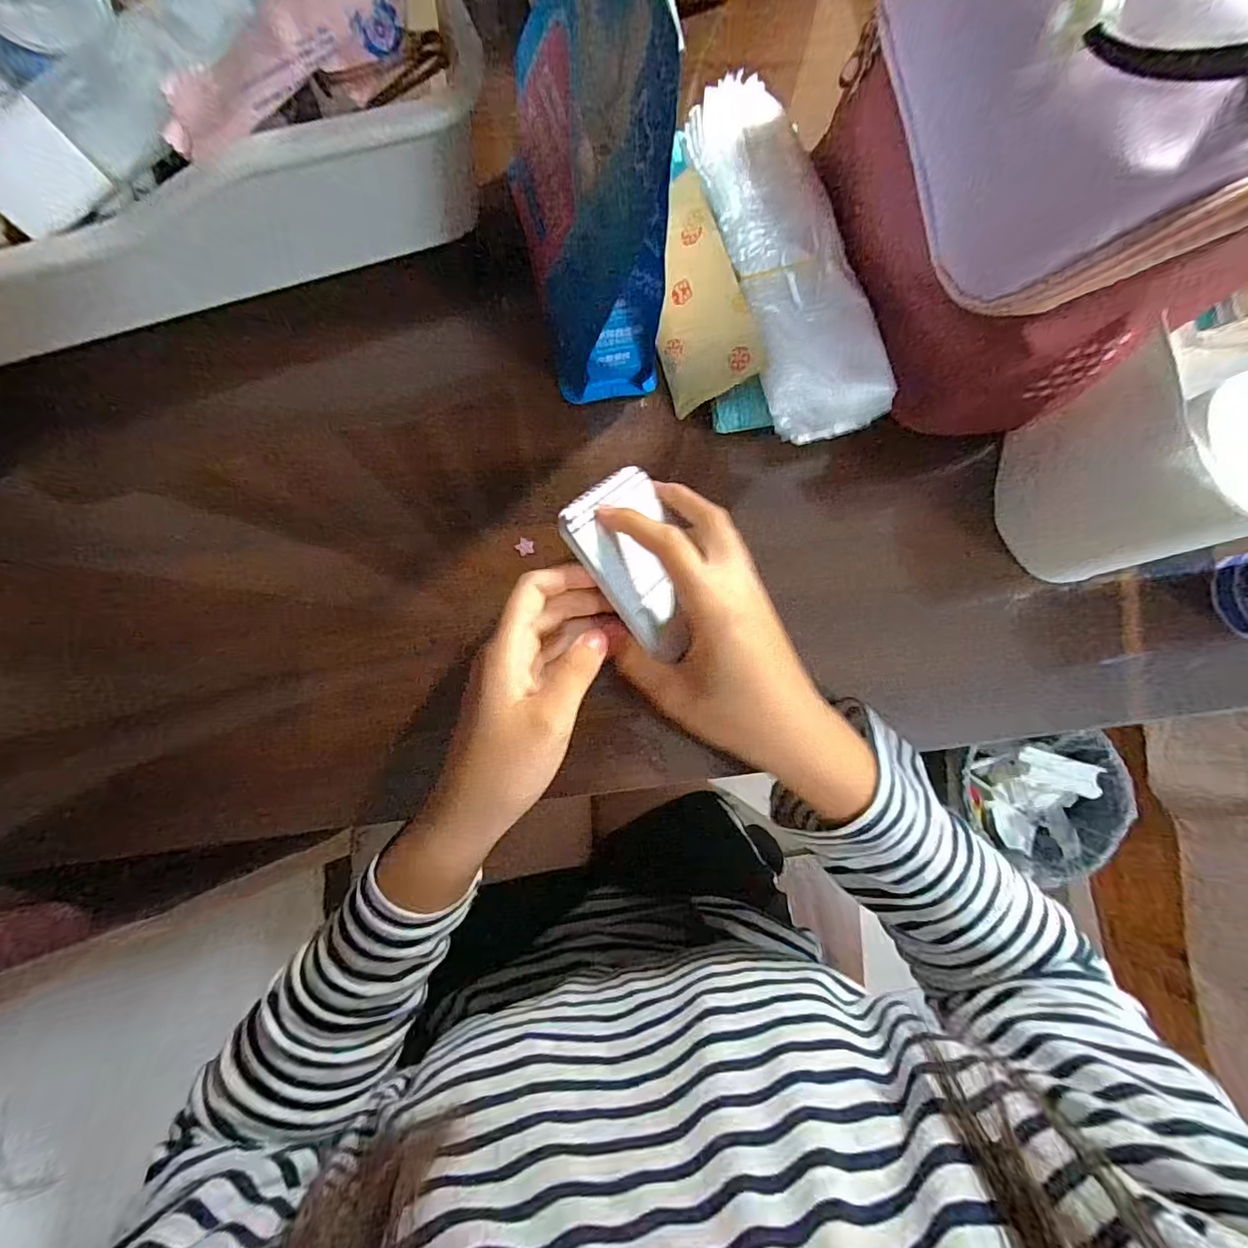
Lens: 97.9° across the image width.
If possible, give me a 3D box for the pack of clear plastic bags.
[{"bbox_3d":[0.099,-0.219,0.329,0.071,0.035,0.207,-16,84,-6],"label":"pack of clear plastic bags"}]

